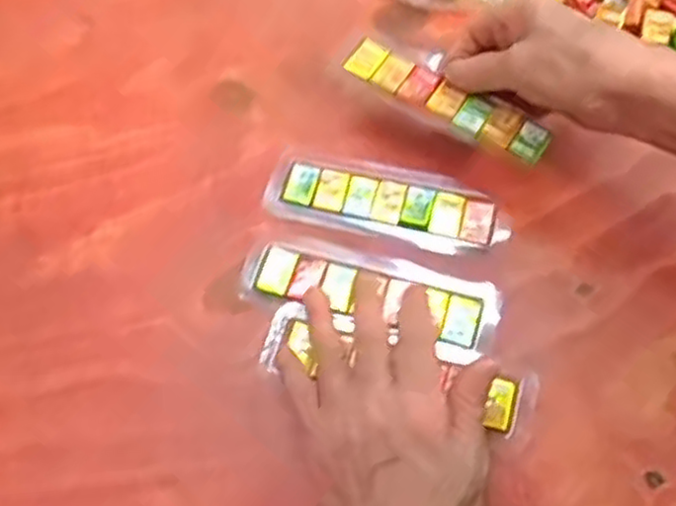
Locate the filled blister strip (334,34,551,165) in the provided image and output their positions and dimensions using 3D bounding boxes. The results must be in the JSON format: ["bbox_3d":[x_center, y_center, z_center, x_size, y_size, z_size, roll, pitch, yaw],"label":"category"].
[{"bbox_3d":[0.059,-0.085,0.399,0.121,0.006,0.032,31,70,12],"label":"filled blister strip"}]

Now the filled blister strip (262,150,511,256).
[{"bbox_3d":[0.027,-0.029,0.412,0.134,0.007,0.042,15,67,9],"label":"filled blister strip"}]

